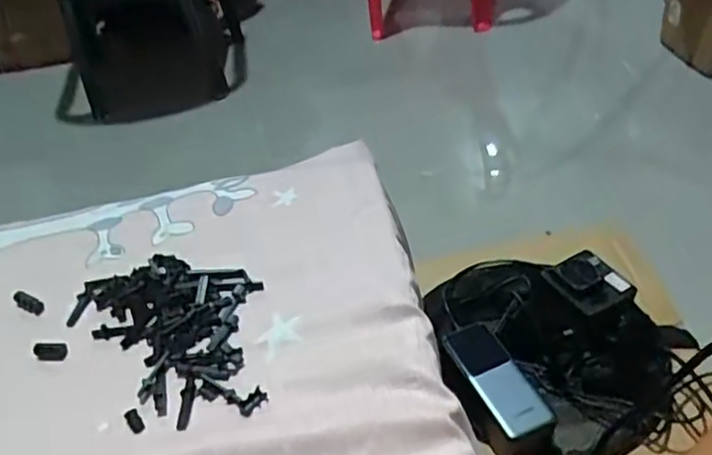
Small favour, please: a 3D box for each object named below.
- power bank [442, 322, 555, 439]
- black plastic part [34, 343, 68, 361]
[{"bbox_3d":[0.135,0.147,0.657,0.051,0.020,0.127,-19,44,-13],"label":"power bank"},{"bbox_3d":[-0.210,0.084,0.459,0.022,0.008,0.013,-3,41,3],"label":"black plastic part"}]

